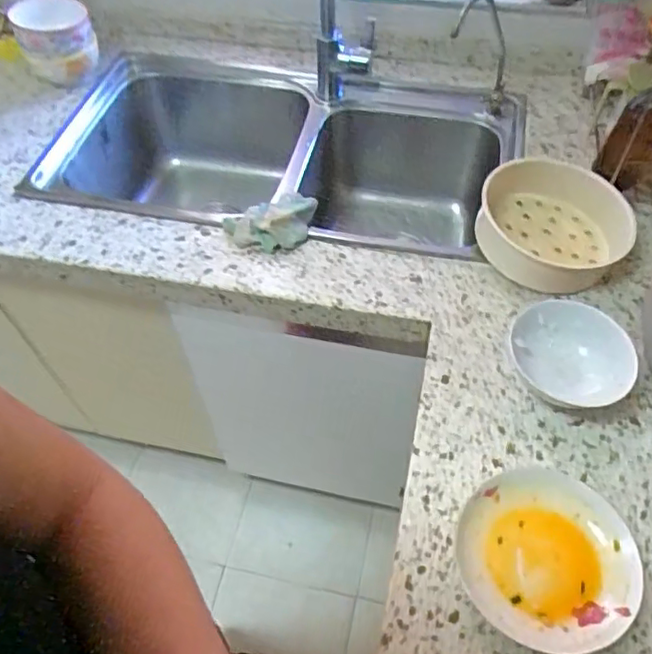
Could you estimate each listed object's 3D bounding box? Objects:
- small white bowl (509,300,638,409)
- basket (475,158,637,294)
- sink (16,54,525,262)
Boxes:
[{"bbox_3d":[0.266,0.038,0.663,0.111,0.063,0.133,-34,60,-21],"label":"small white bowl"},{"bbox_3d":[0.298,-0.133,0.787,0.196,0.069,0.171,21,57,16],"label":"basket"},{"bbox_3d":[-0.073,-0.228,1.054,0.743,0.236,0.413,12,55,10],"label":"sink"}]

